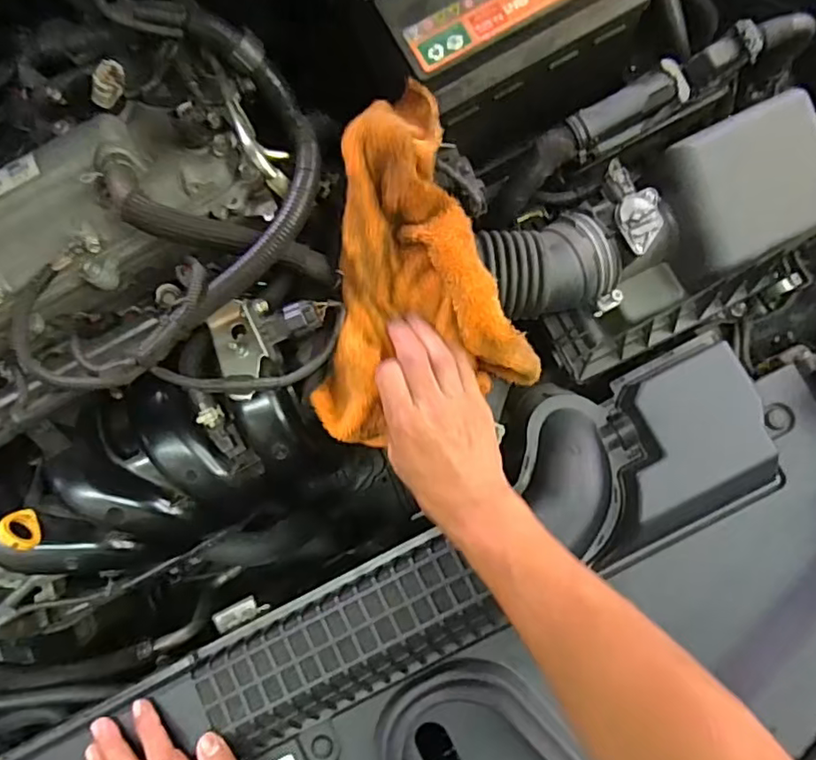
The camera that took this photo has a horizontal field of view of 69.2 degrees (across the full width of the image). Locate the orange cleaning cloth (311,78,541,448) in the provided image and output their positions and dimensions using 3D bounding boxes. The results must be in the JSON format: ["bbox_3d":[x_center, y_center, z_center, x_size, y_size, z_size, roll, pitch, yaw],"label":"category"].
[{"bbox_3d":[-0.022,-0.081,0.482,0.179,0.112,0.227,-25,82,-2],"label":"orange cleaning cloth"}]

